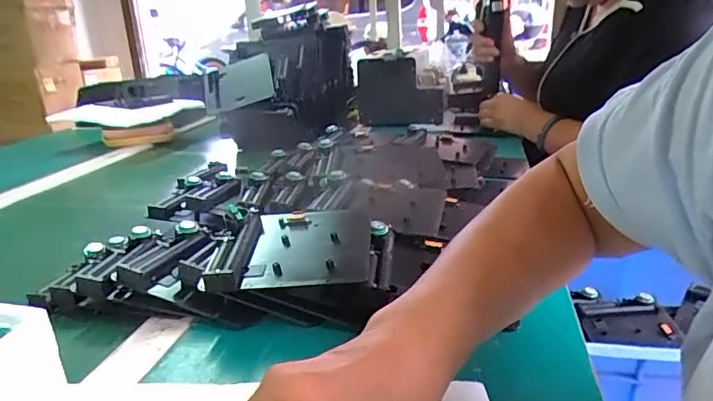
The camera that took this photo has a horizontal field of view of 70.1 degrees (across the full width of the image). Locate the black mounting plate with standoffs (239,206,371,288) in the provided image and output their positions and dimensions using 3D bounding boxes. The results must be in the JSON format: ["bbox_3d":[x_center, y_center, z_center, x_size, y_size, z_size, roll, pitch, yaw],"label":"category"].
[{"bbox_3d":[-0.040,0.035,0.443,0.103,0.018,0.116,-2,20,0],"label":"black mounting plate with standoffs"}]

